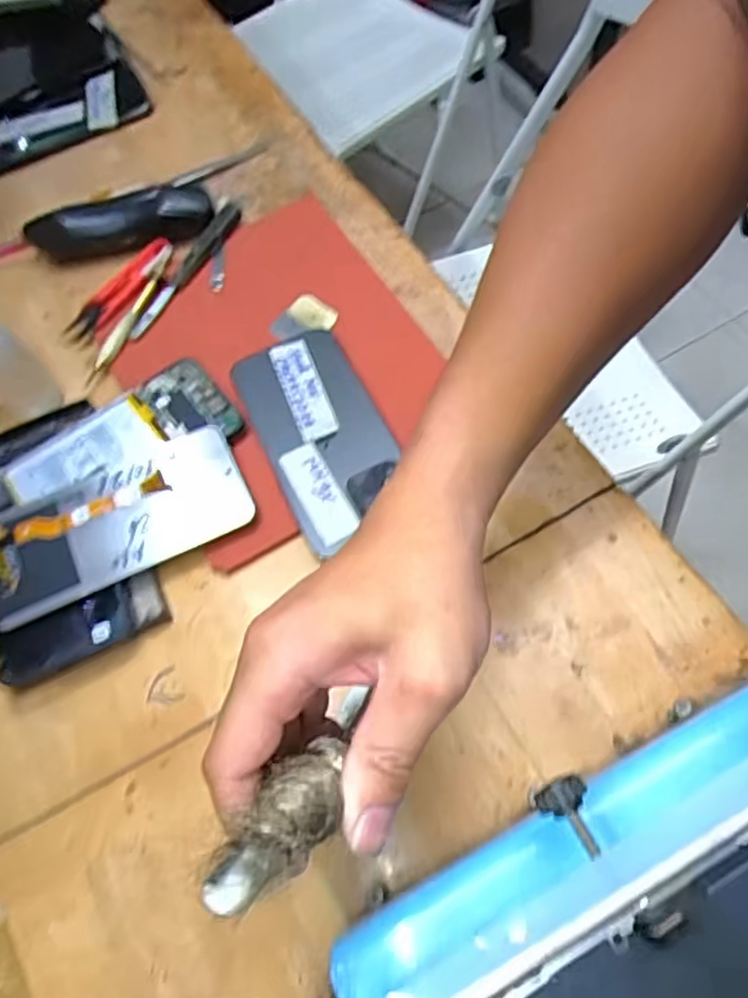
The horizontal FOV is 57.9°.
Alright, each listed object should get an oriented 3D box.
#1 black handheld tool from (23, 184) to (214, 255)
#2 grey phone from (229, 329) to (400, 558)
[{"bbox_3d":[-0.196,-0.210,0.516,0.137,0.027,0.036,-12,64,-1],"label":"black handheld tool"},{"bbox_3d":[-0.033,-0.044,0.442,0.078,0.011,0.152,-25,65,-7],"label":"grey phone"}]

